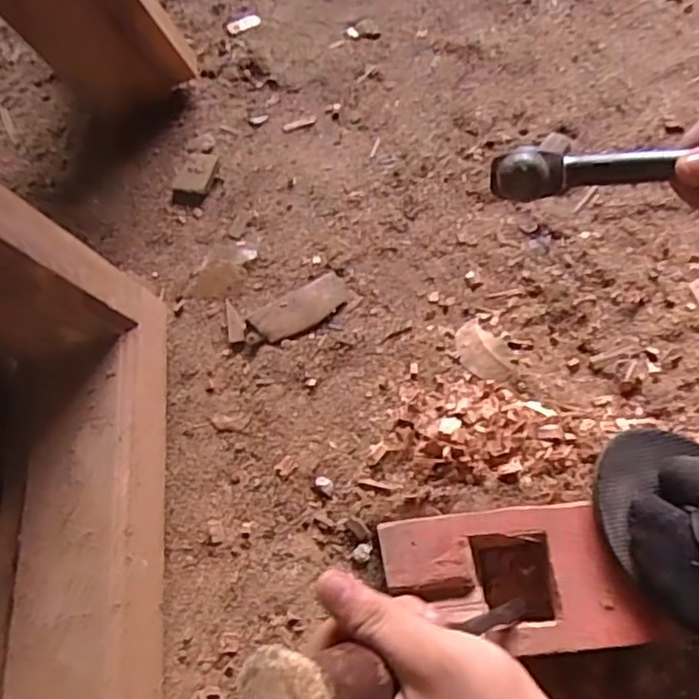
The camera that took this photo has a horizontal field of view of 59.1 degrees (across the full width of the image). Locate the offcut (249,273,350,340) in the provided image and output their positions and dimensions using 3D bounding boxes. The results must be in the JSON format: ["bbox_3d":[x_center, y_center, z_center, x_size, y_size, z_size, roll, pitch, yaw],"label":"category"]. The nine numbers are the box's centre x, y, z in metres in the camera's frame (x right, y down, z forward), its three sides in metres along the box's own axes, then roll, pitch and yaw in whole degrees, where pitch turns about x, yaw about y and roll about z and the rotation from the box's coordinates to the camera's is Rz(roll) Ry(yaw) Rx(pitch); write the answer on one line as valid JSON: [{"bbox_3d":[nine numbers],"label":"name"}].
[{"bbox_3d":[-0.043,-0.039,0.572,0.091,0.008,0.039,-29,67,-11],"label":"offcut"}]

